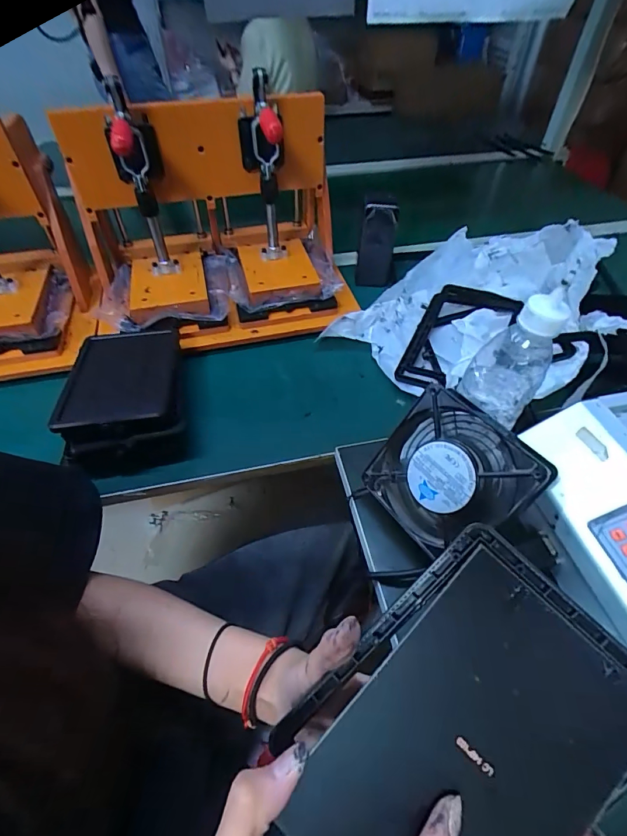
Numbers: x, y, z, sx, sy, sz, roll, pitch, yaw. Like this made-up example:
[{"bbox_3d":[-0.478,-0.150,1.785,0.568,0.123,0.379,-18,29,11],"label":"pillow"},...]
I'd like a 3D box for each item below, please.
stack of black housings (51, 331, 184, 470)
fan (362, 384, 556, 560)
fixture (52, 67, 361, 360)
[{"bbox_3d":[-0.222,-0.033,0.483,0.121,0.063,0.175,-13,51,-11],"label":"stack of black housings"},{"bbox_3d":[0.122,0.050,0.360,0.046,0.122,0.120,6,34,-48],"label":"fan"},{"bbox_3d":[-0.132,-0.264,0.551,0.345,0.253,0.213,-12,50,-9],"label":"fixture"}]

